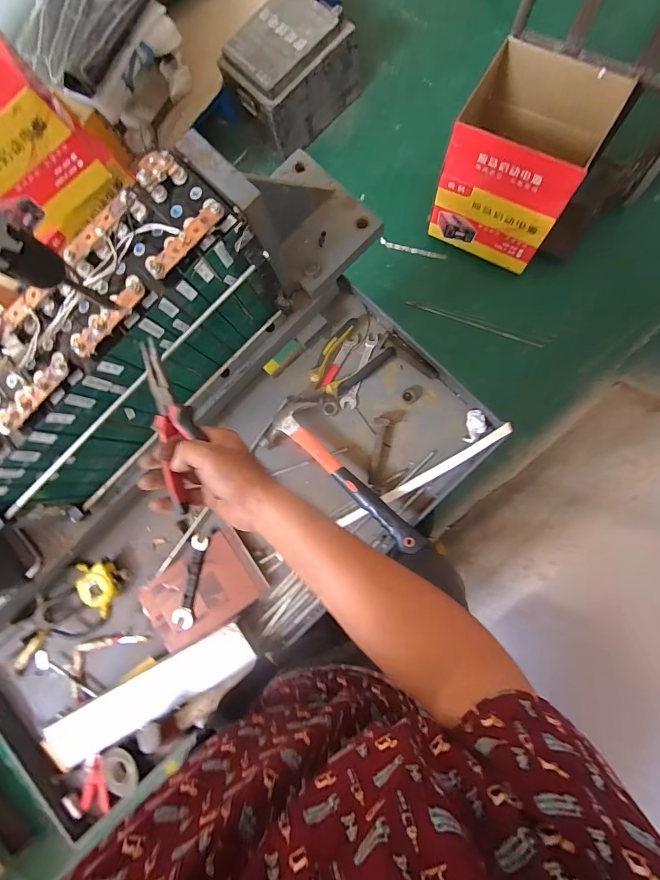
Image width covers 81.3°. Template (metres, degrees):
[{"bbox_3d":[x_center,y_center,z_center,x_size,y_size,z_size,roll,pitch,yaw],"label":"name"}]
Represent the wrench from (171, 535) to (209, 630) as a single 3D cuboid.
[{"bbox_3d":[-0.247,0.249,0.679,0.035,0.017,0.155,8,86,9],"label":"wrench"}]

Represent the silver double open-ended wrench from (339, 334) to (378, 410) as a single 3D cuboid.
[{"bbox_3d":[0.054,-0.125,0.702,0.028,0.011,0.146,19,88,9],"label":"silver double open-ended wrench"}]

